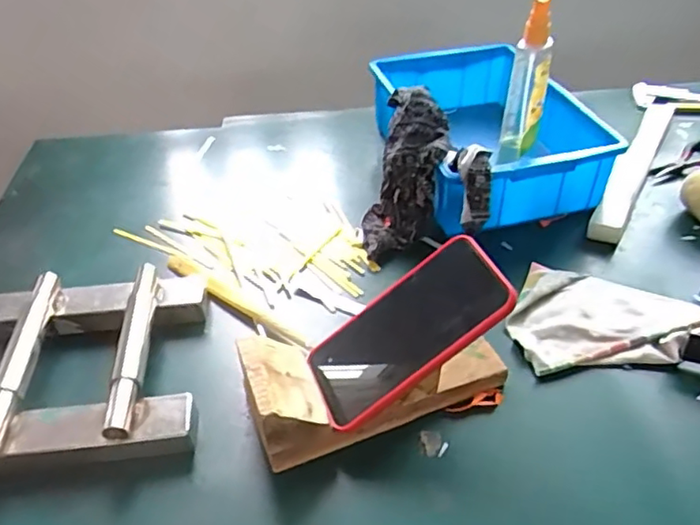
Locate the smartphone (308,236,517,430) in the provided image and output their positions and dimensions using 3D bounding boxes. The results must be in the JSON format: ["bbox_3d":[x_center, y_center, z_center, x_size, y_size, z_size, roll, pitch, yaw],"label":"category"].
[{"bbox_3d":[0.043,0.052,0.472,0.163,0.017,0.084,-41,46,8],"label":"smartphone"}]

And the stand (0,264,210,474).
[{"bbox_3d":[-0.211,0.081,0.519,0.166,0.051,0.184,-9,40,-6],"label":"stand"}]

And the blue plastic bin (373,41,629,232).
[{"bbox_3d":[0.154,-0.161,0.744,0.222,0.088,0.297,-15,41,-13],"label":"blue plastic bin"}]

